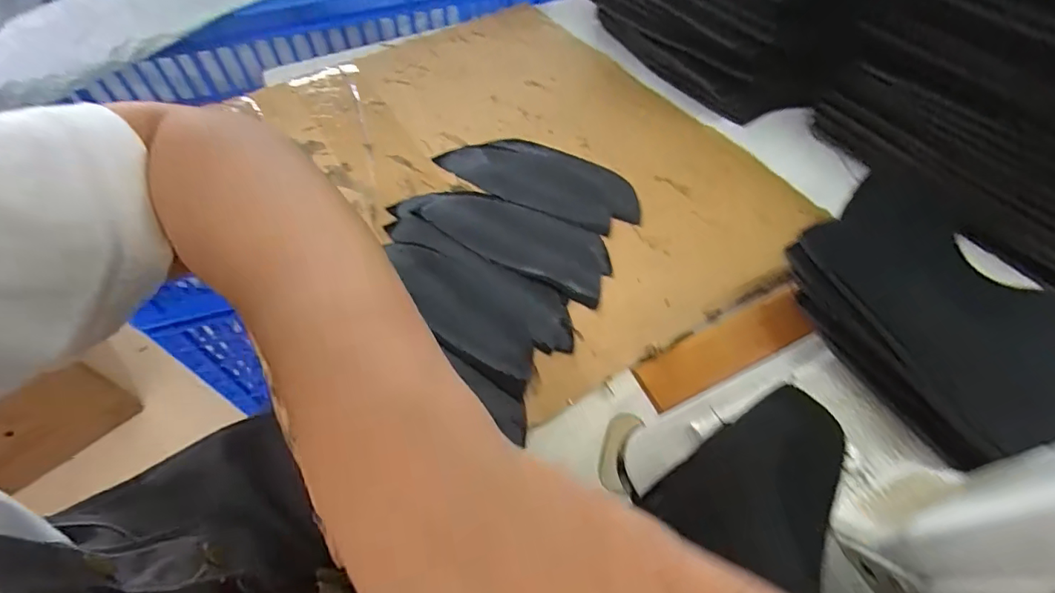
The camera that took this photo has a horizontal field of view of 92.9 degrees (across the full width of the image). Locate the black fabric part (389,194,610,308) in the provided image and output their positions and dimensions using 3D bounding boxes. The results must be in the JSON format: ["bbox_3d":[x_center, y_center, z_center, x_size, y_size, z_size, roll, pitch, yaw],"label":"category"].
[{"bbox_3d":[-0.014,-0.043,0.329,0.147,0.005,0.053,25,57,16],"label":"black fabric part"}]

